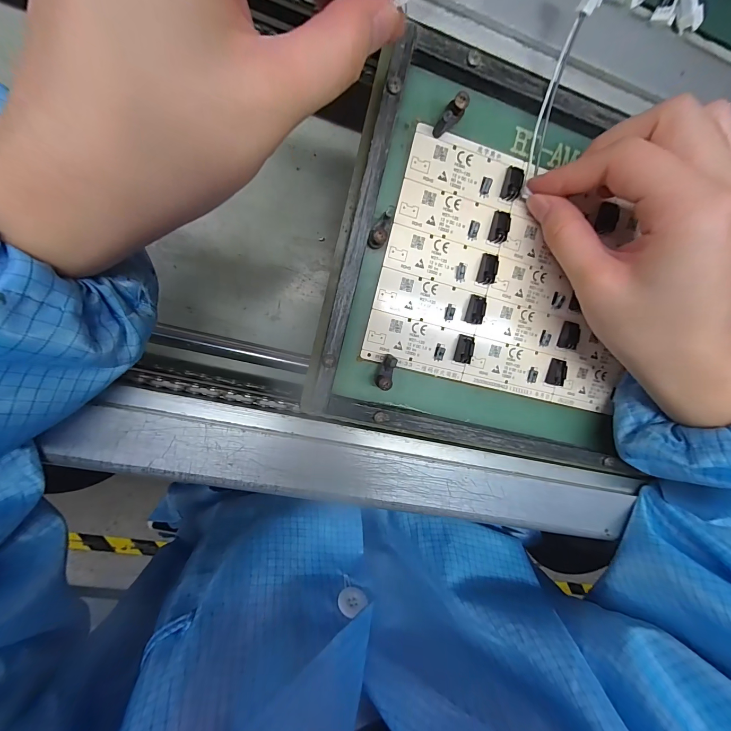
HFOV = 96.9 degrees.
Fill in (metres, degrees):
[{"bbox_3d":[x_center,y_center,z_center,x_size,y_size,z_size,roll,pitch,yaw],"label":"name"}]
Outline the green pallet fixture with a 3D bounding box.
[{"bbox_3d":[0.083,-0.051,0.194,0.197,0.032,0.200,13,97,-11],"label":"green pallet fixture"}]

